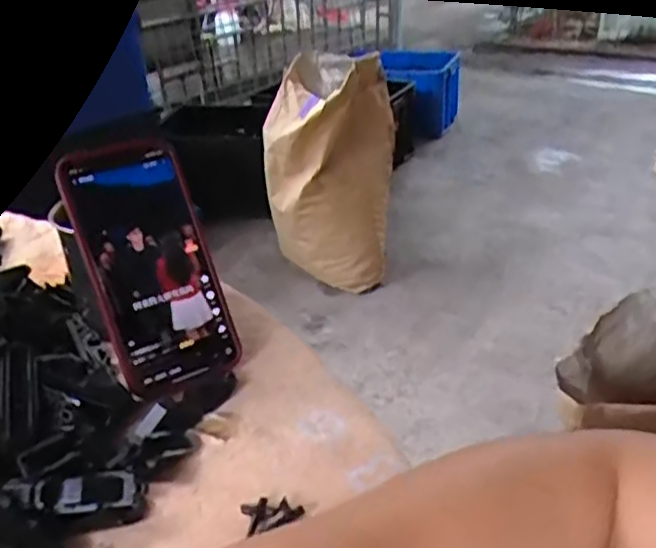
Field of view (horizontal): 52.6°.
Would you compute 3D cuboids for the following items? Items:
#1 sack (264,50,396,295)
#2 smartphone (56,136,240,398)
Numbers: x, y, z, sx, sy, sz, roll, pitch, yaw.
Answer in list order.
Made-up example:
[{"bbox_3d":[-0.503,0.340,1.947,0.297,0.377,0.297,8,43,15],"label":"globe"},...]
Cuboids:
[{"bbox_3d":[-0.001,-0.222,1.520,0.267,0.541,0.156,20,40,29],"label":"sack"},{"bbox_3d":[-0.112,-0.006,0.421,0.074,0.158,0.016,-21,5,-28],"label":"smartphone"}]

